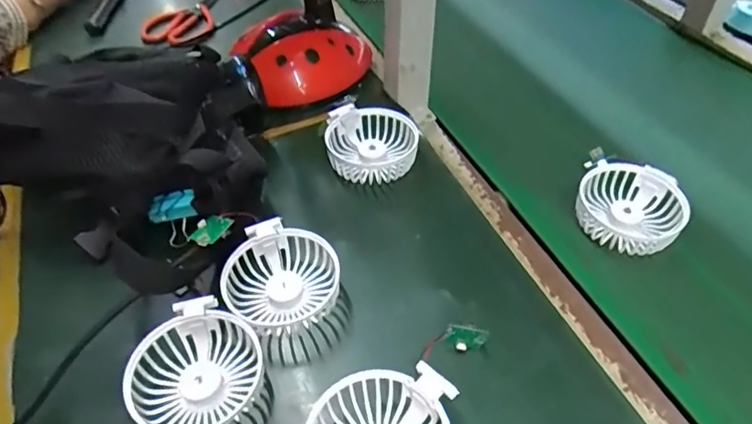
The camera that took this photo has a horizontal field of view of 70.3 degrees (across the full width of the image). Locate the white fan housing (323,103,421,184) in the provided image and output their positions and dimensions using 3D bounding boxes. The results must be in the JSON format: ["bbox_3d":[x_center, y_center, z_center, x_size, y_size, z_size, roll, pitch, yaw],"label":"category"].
[{"bbox_3d":[-0.003,-0.065,0.530,0.090,0.040,0.087,0,47,3],"label":"white fan housing"}]

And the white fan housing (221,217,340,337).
[{"bbox_3d":[-0.073,0.055,0.422,0.080,0.040,0.083,-2,47,2],"label":"white fan housing"}]

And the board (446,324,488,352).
[{"bbox_3d":[0.065,0.091,0.385,0.030,0.025,0.010,2,47,5],"label":"board"}]

